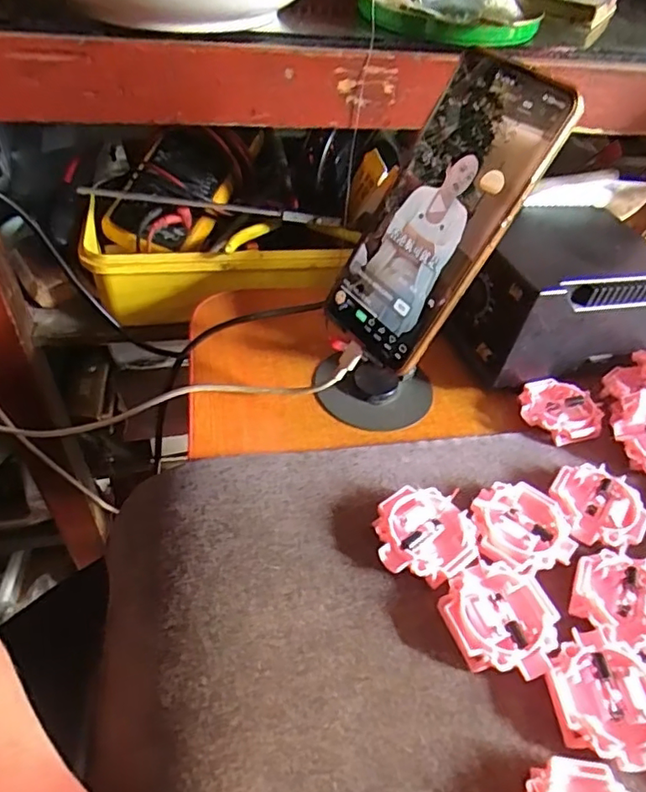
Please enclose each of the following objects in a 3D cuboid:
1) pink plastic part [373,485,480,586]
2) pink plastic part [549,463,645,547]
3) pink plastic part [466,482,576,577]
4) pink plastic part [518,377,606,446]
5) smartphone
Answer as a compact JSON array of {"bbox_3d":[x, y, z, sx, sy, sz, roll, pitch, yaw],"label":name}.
[{"bbox_3d":[0.055,0.075,0.304,0.052,0.016,0.051,5,46,-3],"label":"pink plastic part"},{"bbox_3d":[0.158,0.065,0.328,0.051,0.015,0.051,-5,48,-12],"label":"pink plastic part"},{"bbox_3d":[0.108,0.075,0.313,0.052,0.017,0.050,-9,48,-15],"label":"pink plastic part"},{"bbox_3d":[0.161,0.010,0.382,0.052,0.015,0.048,4,46,-4],"label":"pink plastic part"},{"bbox_3d":[0.061,-0.096,0.311,0.010,0.165,0.074,3,38,-47],"label":"smartphone"}]

